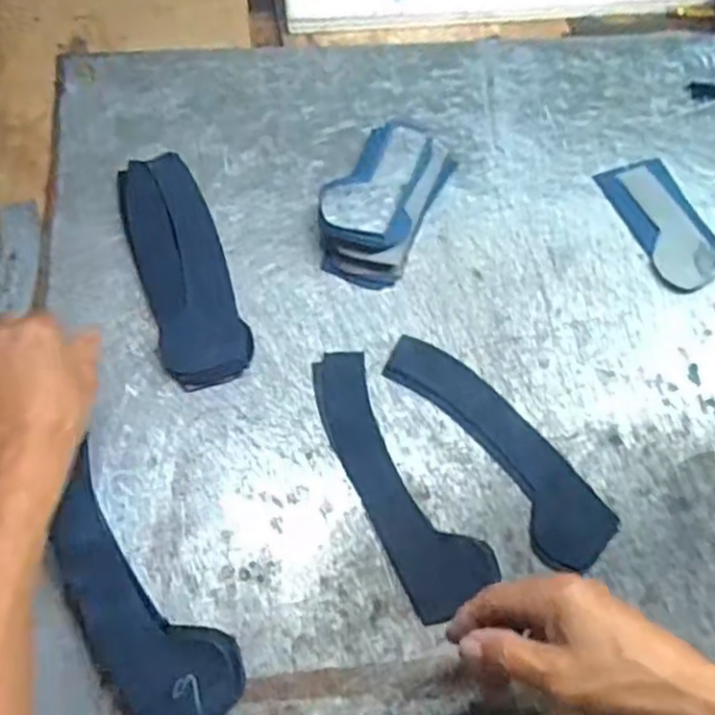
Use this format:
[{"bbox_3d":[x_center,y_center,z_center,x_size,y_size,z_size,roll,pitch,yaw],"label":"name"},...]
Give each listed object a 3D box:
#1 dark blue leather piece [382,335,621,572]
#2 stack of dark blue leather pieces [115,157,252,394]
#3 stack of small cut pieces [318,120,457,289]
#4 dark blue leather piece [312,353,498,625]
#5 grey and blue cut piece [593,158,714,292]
[{"bbox_3d":[0.103,0.064,0.552,0.060,0.007,0.209,-36,71,-19],"label":"dark blue leather piece"},{"bbox_3d":[-0.143,-0.075,0.601,0.068,0.017,0.213,-17,65,-11],"label":"stack of dark blue leather pieces"},{"bbox_3d":[0.024,-0.143,0.632,0.083,0.041,0.168,23,65,8],"label":"stack of small cut pieces"},{"bbox_3d":[0.028,0.083,0.541,0.063,0.006,0.205,-23,67,-14],"label":"dark blue leather piece"},{"bbox_3d":[0.273,-0.120,0.654,0.067,0.008,0.135,-16,65,-11],"label":"grey and blue cut piece"}]

